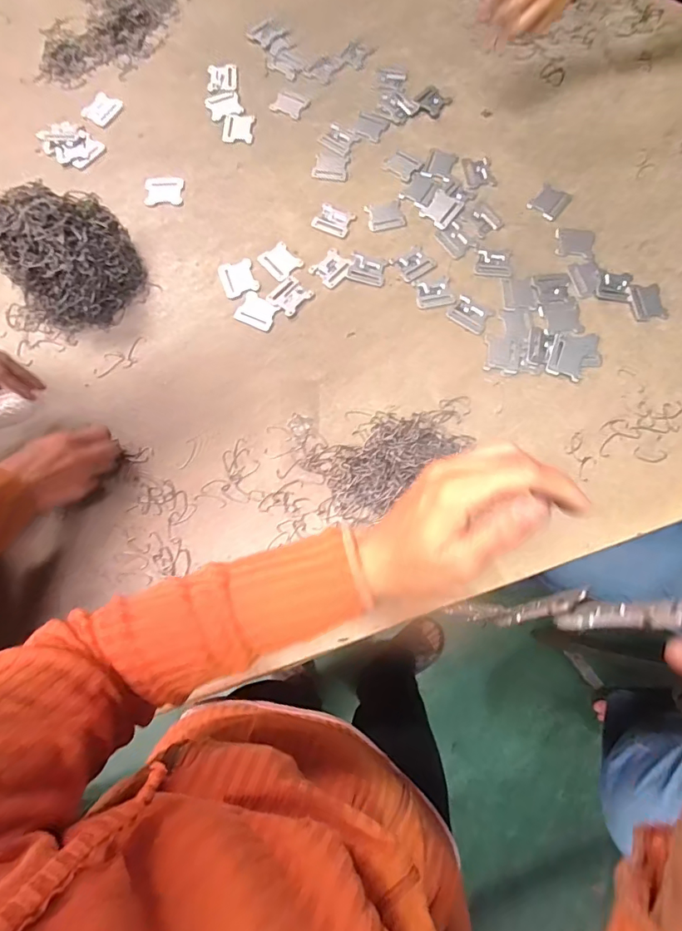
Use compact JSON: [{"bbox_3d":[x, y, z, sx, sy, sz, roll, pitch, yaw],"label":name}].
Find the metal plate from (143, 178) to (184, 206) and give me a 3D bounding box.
[{"bbox_3d":[-0.249,-0.388,0.651,0.052,0.005,0.048,-5,73,-1],"label":"metal plate"}]

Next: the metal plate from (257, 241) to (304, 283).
[{"bbox_3d":[-0.081,-0.274,0.617,0.046,0.004,0.050,-41,77,-11],"label":"metal plate"}]

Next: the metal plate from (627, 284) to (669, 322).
[{"bbox_3d":[0.395,-0.211,0.594,0.047,0.005,0.052,-8,73,-2],"label":"metal plate"}]

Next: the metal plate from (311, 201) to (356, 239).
[{"bbox_3d":[-0.010,-0.339,0.635,0.051,0.004,0.042,27,75,9],"label":"metal plate"}]

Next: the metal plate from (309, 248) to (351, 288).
[{"bbox_3d":[-0.013,-0.264,0.616,0.042,0.004,0.048,42,78,12],"label":"metal plate"}]

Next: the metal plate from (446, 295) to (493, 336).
[{"bbox_3d":[0.167,-0.195,0.595,0.053,0.004,0.040,36,77,11],"label":"metal plate"}]

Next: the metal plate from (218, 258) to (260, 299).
[{"bbox_3d":[-0.137,-0.251,0.615,0.045,0.004,0.054,-21,74,-6],"label":"metal plate"}]

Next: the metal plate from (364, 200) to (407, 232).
[{"bbox_3d":[0.062,-0.346,0.641,0.052,0.004,0.042,-12,73,-3],"label":"metal plate"}]

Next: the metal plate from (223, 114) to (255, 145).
[{"bbox_3d":[-0.150,-0.498,0.680,0.045,0.004,0.055,0,73,1],"label":"metal plate"}]

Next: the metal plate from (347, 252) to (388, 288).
[{"bbox_3d":[0.036,-0.263,0.616,0.050,0.004,0.042,17,74,6],"label":"metal plate"}]

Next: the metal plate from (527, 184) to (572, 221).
[{"bbox_3d":[0.291,-0.368,0.641,0.043,0.004,0.055,39,77,12],"label":"metal plate"}]

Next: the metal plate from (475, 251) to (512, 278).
[{"bbox_3d":[0.205,-0.268,0.615,0.047,0.004,0.038,13,74,5],"label":"metal plate"}]

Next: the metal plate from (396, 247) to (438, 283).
[{"bbox_3d":[0.098,-0.270,0.615,0.052,0.004,0.038,-34,76,-9],"label":"metal plate"}]

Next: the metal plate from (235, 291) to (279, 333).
[{"bbox_3d":[-0.109,-0.201,0.602,0.048,0.004,0.043,26,75,8],"label":"metal plate"}]

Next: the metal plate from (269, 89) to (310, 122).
[{"bbox_3d":[-0.077,-0.542,0.692,0.053,0.004,0.044,25,75,8],"label":"metal plate"}]

